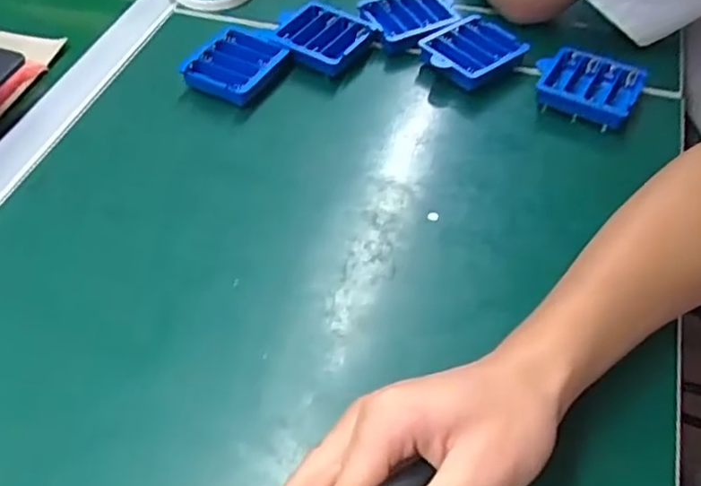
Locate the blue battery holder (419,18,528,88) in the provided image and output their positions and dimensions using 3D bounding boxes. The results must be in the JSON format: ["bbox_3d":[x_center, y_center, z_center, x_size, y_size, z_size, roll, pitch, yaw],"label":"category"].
[{"bbox_3d":[0.100,-0.157,0.544,0.076,0.019,0.063,-25,54,-18],"label":"blue battery holder"}]

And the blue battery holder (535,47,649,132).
[{"bbox_3d":[0.179,-0.120,0.504,0.073,0.023,0.061,27,56,22],"label":"blue battery holder"}]

